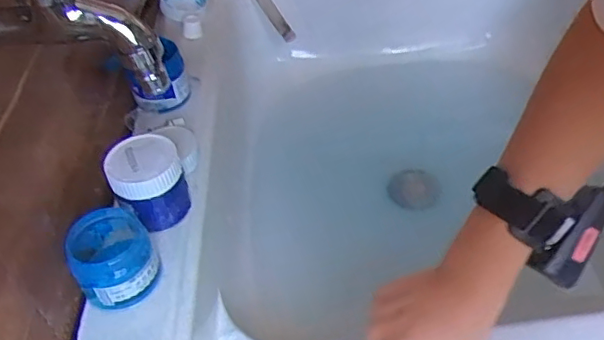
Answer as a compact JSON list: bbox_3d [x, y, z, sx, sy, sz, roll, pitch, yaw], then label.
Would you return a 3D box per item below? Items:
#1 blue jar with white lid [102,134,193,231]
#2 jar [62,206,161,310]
[{"bbox_3d":[-0.122,0.011,0.463,0.054,0.059,0.050,-3,45,3],"label":"blue jar with white lid"},{"bbox_3d":[-0.137,0.062,0.420,0.055,0.050,0.059,-24,47,-17],"label":"jar"}]

